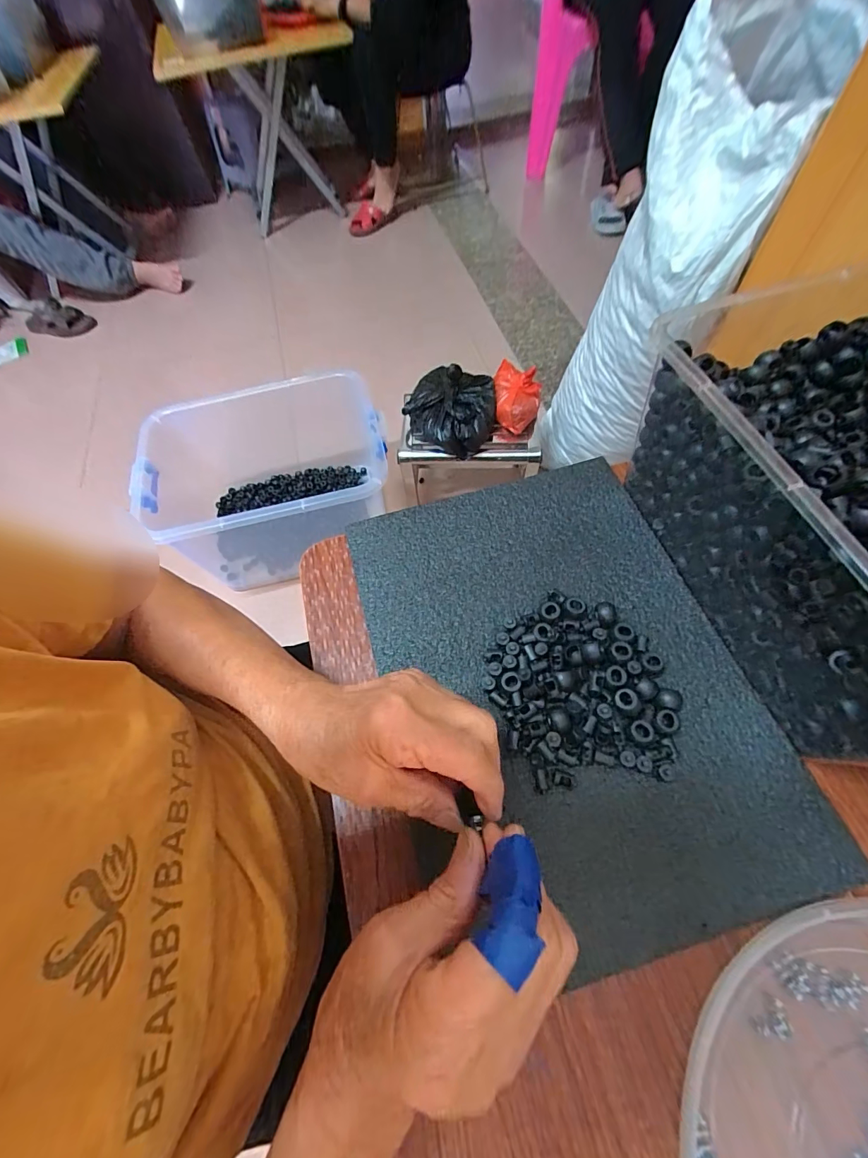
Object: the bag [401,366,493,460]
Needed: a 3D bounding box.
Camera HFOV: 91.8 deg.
[{"bbox_3d":[0.034,-0.347,0.855,0.180,0.083,0.182,12,65,11],"label":"bag"}]

